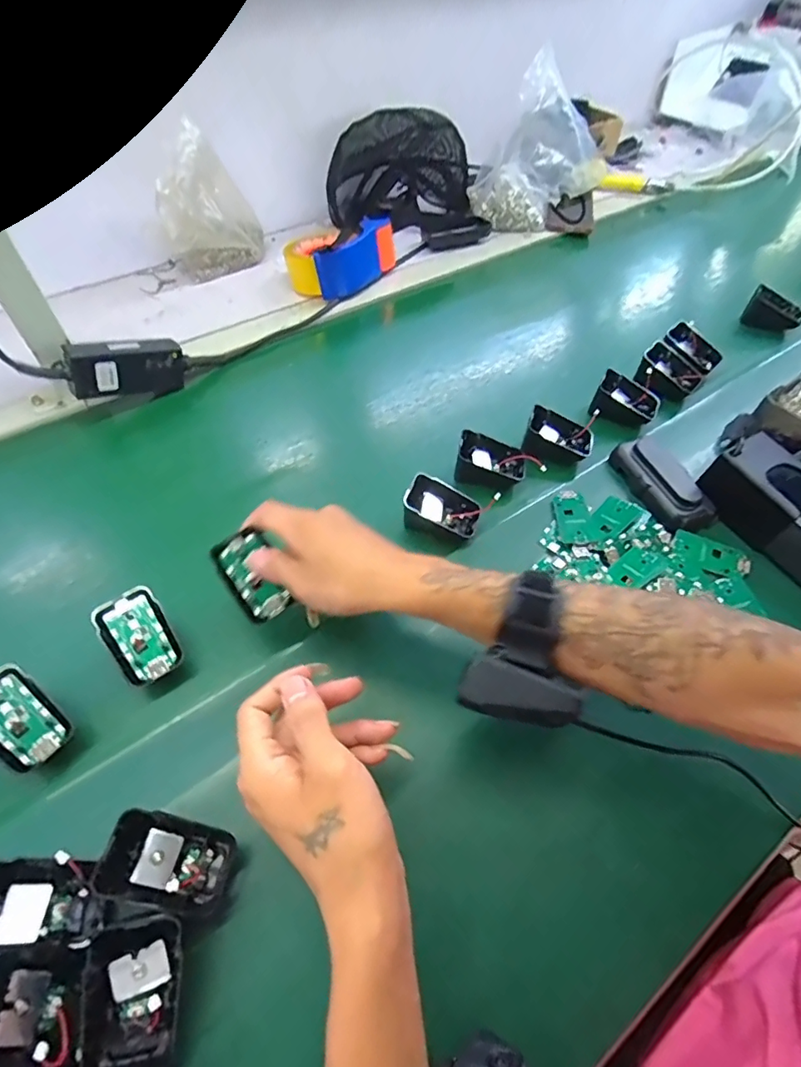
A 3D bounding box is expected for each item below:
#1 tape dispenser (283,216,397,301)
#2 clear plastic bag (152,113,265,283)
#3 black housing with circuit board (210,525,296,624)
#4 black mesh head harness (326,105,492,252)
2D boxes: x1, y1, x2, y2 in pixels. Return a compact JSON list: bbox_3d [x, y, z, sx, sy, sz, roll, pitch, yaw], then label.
[{"bbox_3d":[-0.093,-0.394,0.728,0.147,0.072,0.102,-37,63,-24],"label":"tape dispenser"},{"bbox_3d":[-0.269,-0.456,0.720,0.130,0.154,0.098,-11,55,-9],"label":"clear plastic bag"},{"bbox_3d":[-0.112,0.032,0.388,0.037,0.010,0.068,-30,86,-21],"label":"black housing with circuit board"},{"bbox_3d":[0.011,-0.559,0.810,0.248,0.142,0.192,-6,55,-6],"label":"black mesh head harness"}]

